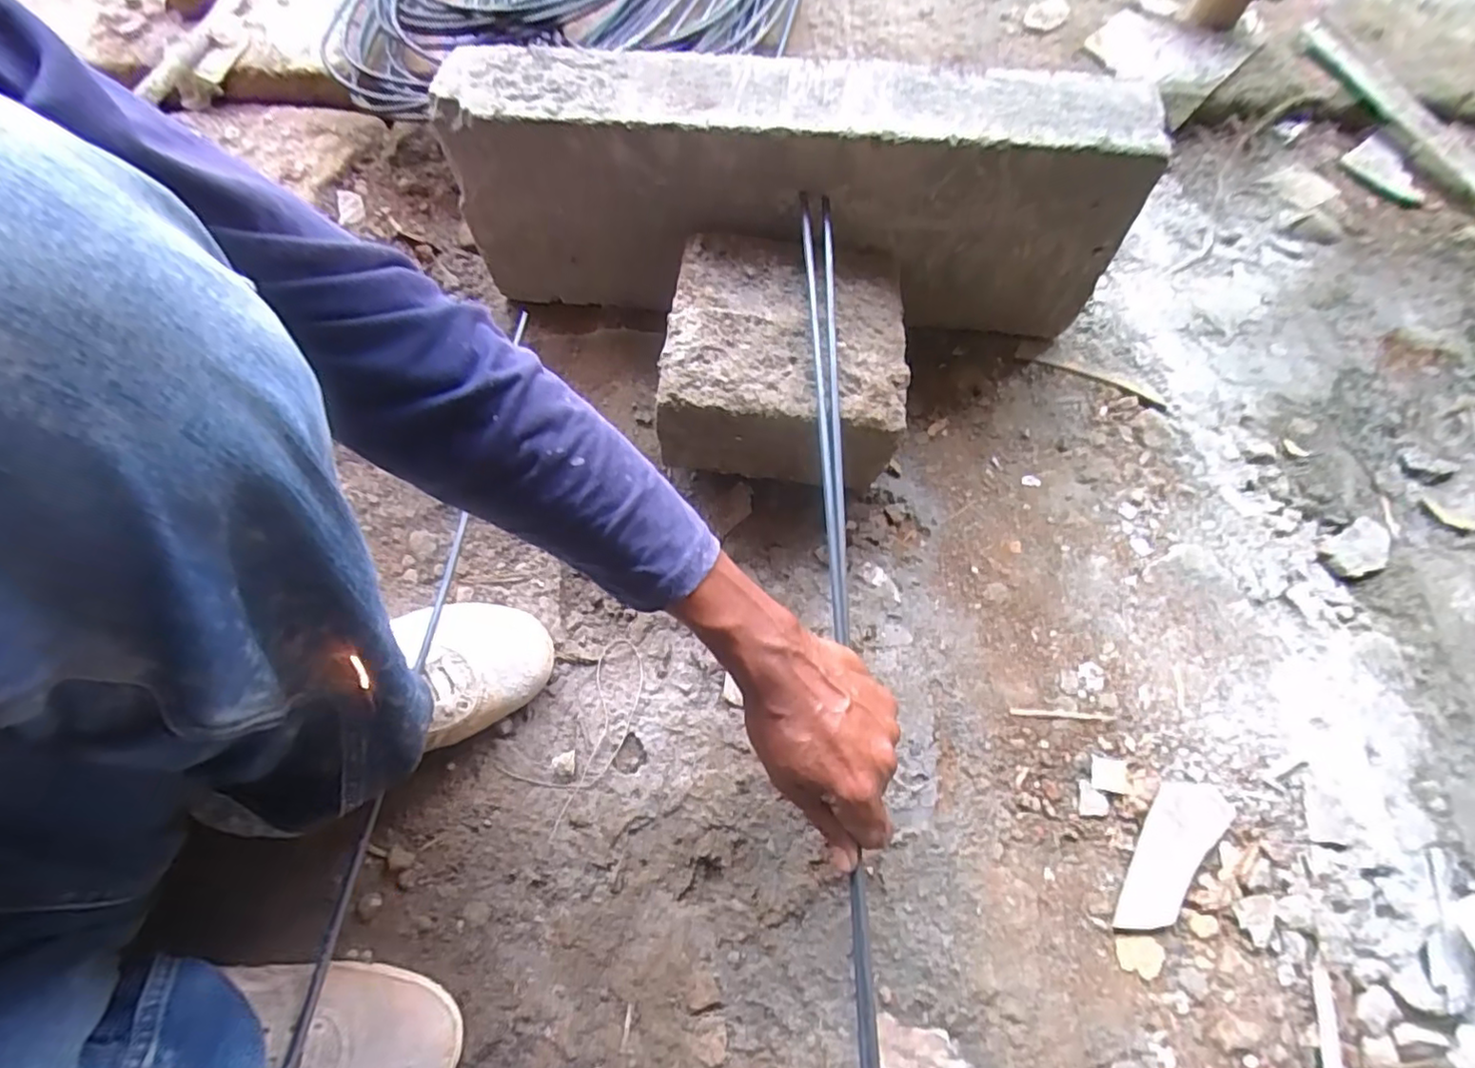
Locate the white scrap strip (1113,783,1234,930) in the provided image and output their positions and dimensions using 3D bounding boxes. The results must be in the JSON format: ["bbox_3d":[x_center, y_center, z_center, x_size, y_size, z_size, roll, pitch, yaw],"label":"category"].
[{"bbox_3d":[0.322,0.239,0.480,0.046,0.007,0.125,38,73,16],"label":"white scrap strip"}]

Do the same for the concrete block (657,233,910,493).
[{"bbox_3d":[0.045,-0.153,0.580,0.195,0.123,0.192,8,65,4],"label":"concrete block"}]

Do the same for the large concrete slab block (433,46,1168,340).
[{"bbox_3d":[0.041,-0.317,0.615,0.596,0.211,0.116,7,67,4],"label":"large concrete slab block"}]

